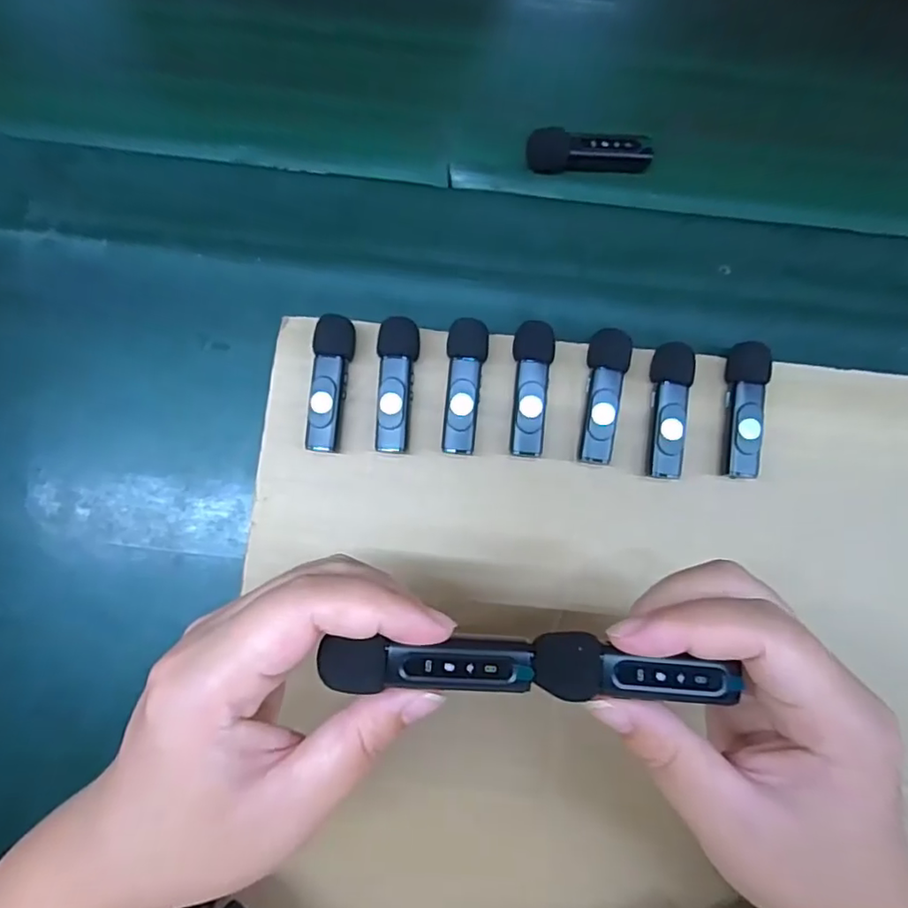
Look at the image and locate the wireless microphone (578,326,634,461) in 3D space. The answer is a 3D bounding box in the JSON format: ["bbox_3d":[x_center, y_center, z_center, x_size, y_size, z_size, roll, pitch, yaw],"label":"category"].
[{"bbox_3d":[0.072,-0.027,0.280,0.019,0.017,0.063,7,82,0],"label":"wireless microphone"}]

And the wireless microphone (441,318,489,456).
[{"bbox_3d":[0.005,-0.032,0.280,0.018,0.017,0.064,6,82,0],"label":"wireless microphone"}]

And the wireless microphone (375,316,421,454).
[{"bbox_3d":[-0.028,-0.033,0.280,0.018,0.017,0.064,5,82,0],"label":"wireless microphone"}]

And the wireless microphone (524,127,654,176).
[{"bbox_3d":[0.071,-0.158,0.305,0.063,0.016,0.019,2,82,0],"label":"wireless microphone"}]

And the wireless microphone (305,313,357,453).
[{"bbox_3d":[-0.059,-0.033,0.280,0.018,0.019,0.064,7,82,0],"label":"wireless microphone"}]

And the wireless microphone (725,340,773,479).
[{"bbox_3d":[0.138,-0.020,0.280,0.018,0.021,0.062,6,82,0],"label":"wireless microphone"}]

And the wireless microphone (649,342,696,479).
[{"bbox_3d":[0.103,-0.021,0.280,0.019,0.019,0.063,5,82,0],"label":"wireless microphone"}]

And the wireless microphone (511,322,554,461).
[{"bbox_3d":[0.037,-0.031,0.280,0.018,0.017,0.063,4,82,0],"label":"wireless microphone"}]

